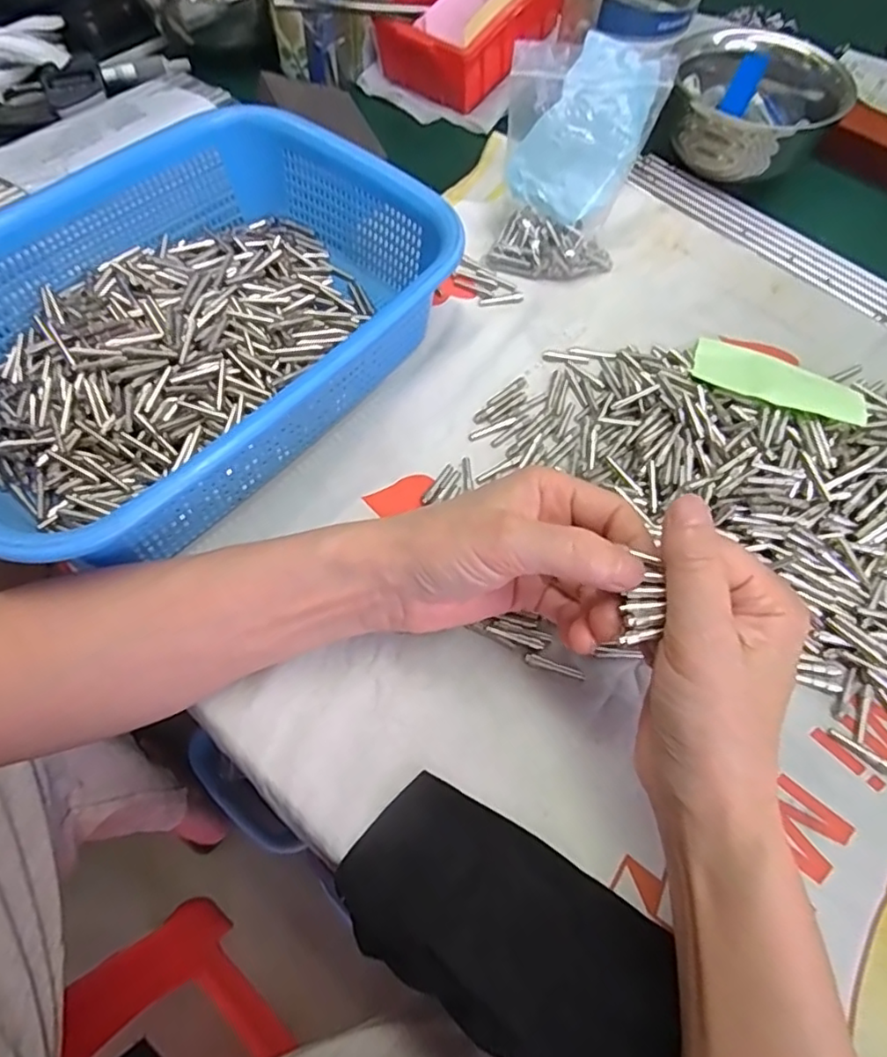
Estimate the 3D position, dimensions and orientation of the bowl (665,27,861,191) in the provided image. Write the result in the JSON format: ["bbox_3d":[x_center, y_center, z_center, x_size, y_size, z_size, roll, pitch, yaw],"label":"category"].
[{"bbox_3d":[0.228,-0.316,0.461,0.116,0.067,0.104,10,63,4],"label":"bowl"}]

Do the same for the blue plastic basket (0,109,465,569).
[{"bbox_3d":[-0.138,-0.113,0.341,0.211,0.074,0.279,36,68,16],"label":"blue plastic basket"}]

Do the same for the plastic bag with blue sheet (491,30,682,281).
[{"bbox_3d":[0.082,-0.224,0.385,0.090,0.126,0.029,3,42,-2],"label":"plastic bag with blue sheet"}]

